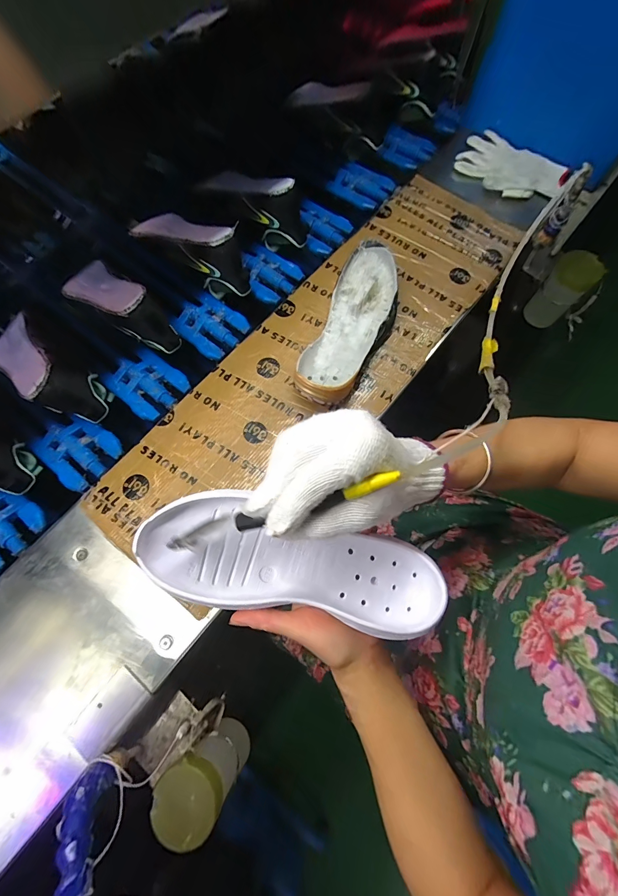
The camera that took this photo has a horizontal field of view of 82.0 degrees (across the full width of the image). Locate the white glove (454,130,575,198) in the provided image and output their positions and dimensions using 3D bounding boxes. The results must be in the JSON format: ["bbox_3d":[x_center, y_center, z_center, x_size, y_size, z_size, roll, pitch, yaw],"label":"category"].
[{"bbox_3d":[0.361,-0.506,0.645,0.116,0.024,0.183,-39,71,-8],"label":"white glove"}]

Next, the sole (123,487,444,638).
[{"bbox_3d":[-0.009,0.095,0.291,0.241,0.050,0.083,14,71,-9],"label":"sole"}]

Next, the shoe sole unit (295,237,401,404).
[{"bbox_3d":[0.061,-0.167,0.507,0.091,0.067,0.248,21,74,7],"label":"shoe sole unit"}]

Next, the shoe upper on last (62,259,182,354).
[{"bbox_3d":[-0.290,-0.215,0.541,0.208,0.099,0.074,37,76,11],"label":"shoe upper on last"}]

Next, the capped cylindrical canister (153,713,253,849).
[{"bbox_3d":[-0.127,0.393,0.429,0.069,0.121,0.076,35,76,11],"label":"capped cylindrical canister"}]

